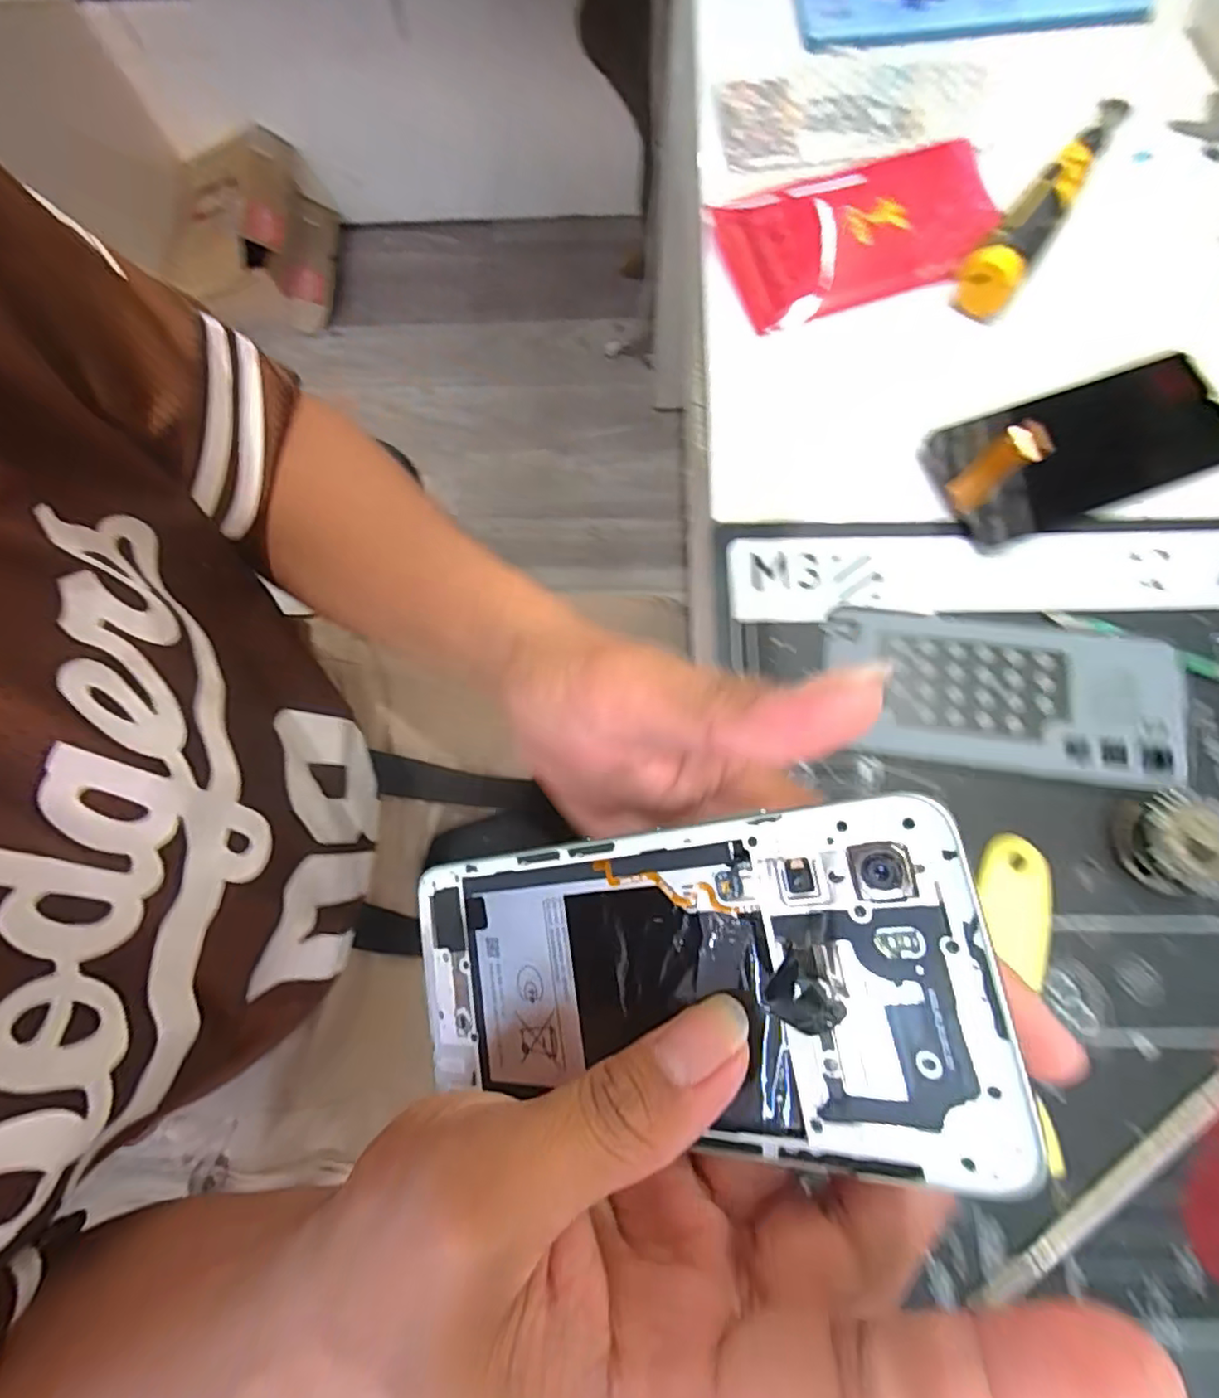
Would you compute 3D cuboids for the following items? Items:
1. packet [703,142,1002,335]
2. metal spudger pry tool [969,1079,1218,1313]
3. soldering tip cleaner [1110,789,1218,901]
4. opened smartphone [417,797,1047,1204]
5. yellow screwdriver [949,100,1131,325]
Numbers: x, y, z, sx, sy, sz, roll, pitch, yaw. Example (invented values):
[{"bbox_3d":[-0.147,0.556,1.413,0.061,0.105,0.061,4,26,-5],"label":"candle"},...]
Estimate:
[{"bbox_3d":[0.146,-0.273,0.352,0.159,0.018,0.096,-18,76,-2],"label":"packet"},{"bbox_3d":[0.203,0.185,0.236,0.151,0.005,0.009,-36,78,-7],"label":"metal spudger pry tool"},{"bbox_3d":[0.239,0.061,0.255,0.037,0.023,0.041,7,76,4],"label":"soldering tip cleaner"},{"bbox_3d":[0.007,0.071,0.158,0.161,0.010,0.073,-12,73,32],"label":"opened smartphone"},{"bbox_3d":[0.248,-0.280,0.335,0.030,0.028,0.164,36,80,10],"label":"yellow screwdriver"}]

